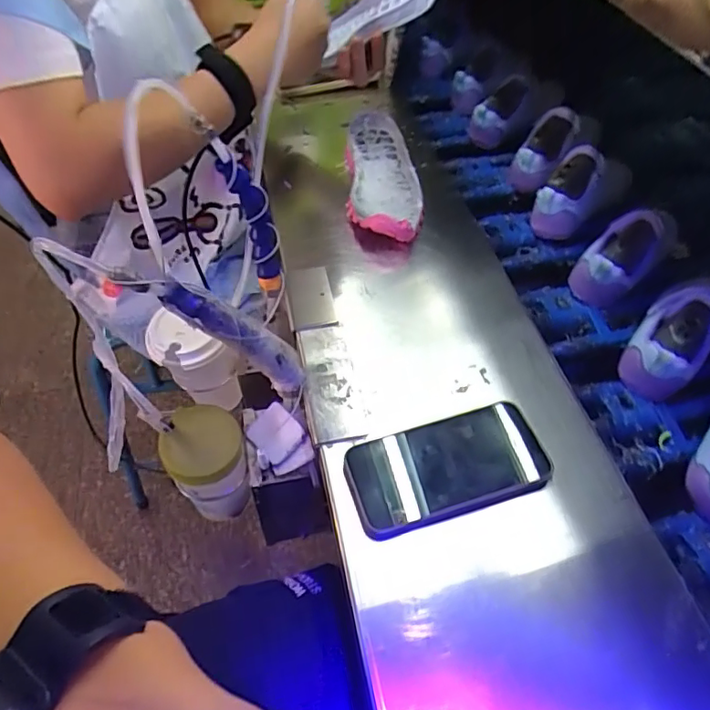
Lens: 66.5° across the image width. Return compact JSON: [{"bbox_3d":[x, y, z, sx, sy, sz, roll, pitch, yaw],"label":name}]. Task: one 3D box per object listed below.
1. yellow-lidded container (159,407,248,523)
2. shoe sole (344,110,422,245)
[{"bbox_3d":[-0.143,0.114,0.544,0.072,0.116,0.074,-23,53,-8],"label":"yellow-lidded container"},{"bbox_3d":[0.036,-0.228,0.692,0.088,0.047,0.255,-5,52,6],"label":"shoe sole"}]

